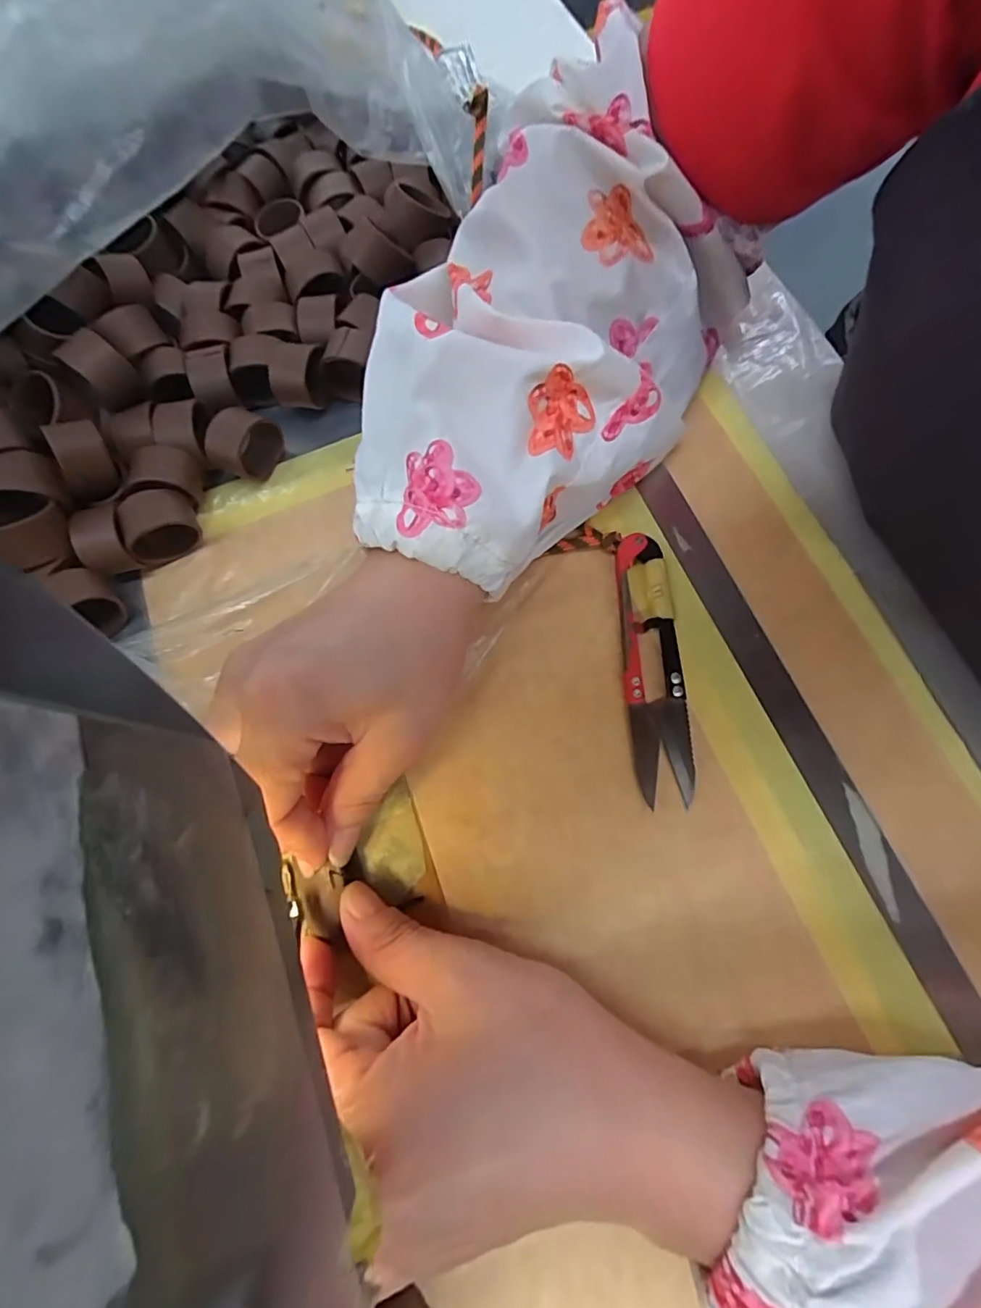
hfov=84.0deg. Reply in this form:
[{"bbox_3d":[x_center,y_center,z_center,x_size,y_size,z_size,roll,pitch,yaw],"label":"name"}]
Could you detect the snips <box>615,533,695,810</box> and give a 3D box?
[{"bbox_3d":[0.063,0.003,0.211,0.022,0.009,0.102,-5,72,4],"label":"snips"}]

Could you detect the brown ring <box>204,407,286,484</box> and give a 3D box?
[{"bbox_3d":[-0.111,-0.094,0.246,0.021,0.024,0.028,33,78,14],"label":"brown ring"}]

